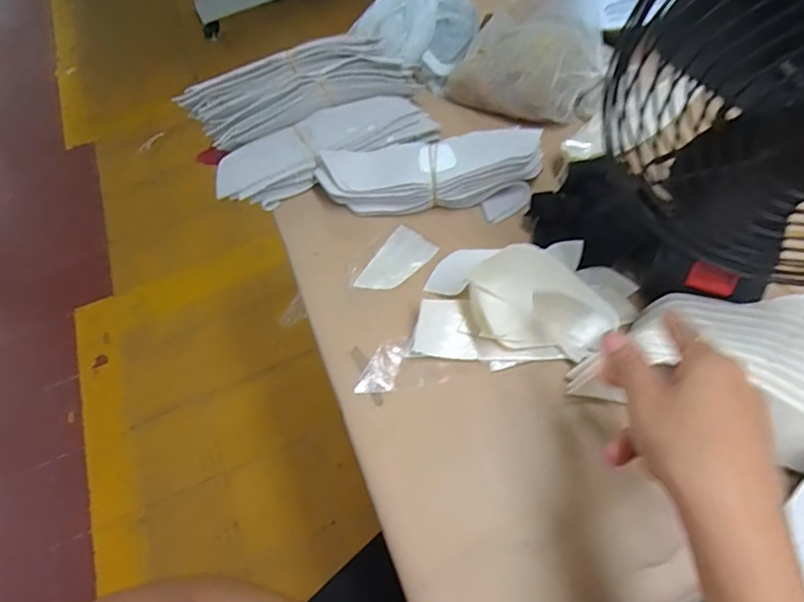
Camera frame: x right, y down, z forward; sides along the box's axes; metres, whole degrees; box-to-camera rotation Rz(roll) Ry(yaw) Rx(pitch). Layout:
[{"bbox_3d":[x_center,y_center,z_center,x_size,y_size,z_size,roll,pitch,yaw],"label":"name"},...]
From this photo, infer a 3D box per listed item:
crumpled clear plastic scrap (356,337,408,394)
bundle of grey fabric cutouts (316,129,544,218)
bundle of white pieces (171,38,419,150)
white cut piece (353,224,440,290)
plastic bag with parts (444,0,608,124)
[{"bbox_3d":[-0.016,0.054,0.423,0.029,0.004,0.053,15,65,15],"label":"crumpled clear plastic scrap"},{"bbox_3d":[0.027,-0.125,0.487,0.212,0.040,0.068,-9,63,3],"label":"bundle of grey fabric cutouts"},{"bbox_3d":[-0.105,-0.219,0.521,0.228,0.040,0.082,-23,62,-5],"label":"bundle of white pieces"},{"bbox_3d":[-0.006,-0.035,0.470,0.043,0.006,0.073,35,72,23],"label":"white cut piece"},{"bbox_3d":[0.122,-0.253,0.518,0.145,0.069,0.121,9,65,12],"label":"plastic bag with parts"}]

